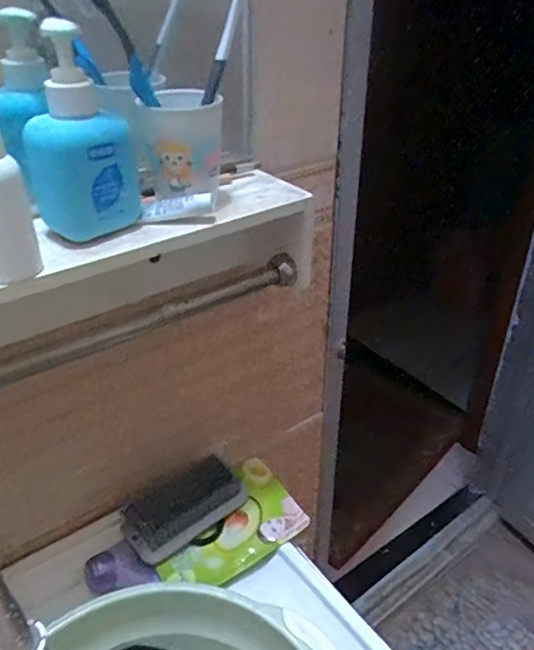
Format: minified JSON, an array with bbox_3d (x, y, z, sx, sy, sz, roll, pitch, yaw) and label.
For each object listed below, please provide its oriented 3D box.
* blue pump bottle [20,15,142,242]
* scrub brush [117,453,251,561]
[{"bbox_3d":[-0.125,-0.125,0.375,0.050,0.124,0.060,13,36,20],"label":"blue pump bottle"},{"bbox_3d":[-0.089,0.202,0.624,0.136,0.050,0.059,-26,40,-33],"label":"scrub brush"}]

